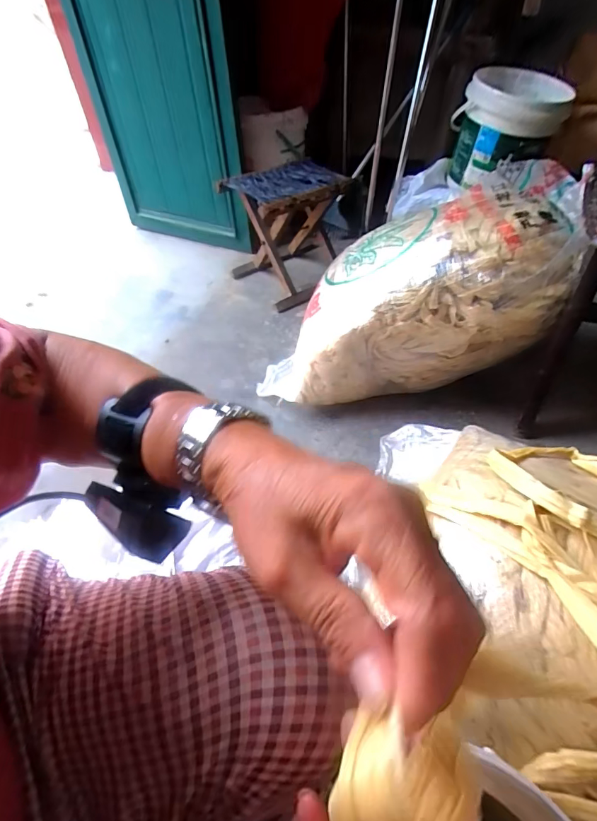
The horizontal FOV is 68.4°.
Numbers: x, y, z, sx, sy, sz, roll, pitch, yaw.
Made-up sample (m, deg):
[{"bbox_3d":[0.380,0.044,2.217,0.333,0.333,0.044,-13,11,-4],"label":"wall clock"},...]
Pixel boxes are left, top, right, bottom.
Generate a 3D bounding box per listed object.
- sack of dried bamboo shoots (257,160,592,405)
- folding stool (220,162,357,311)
[{"bbox_3d":[0.254,-0.243,0.878,0.515,0.309,0.315,4,46,9],"label":"sack of dried bamboo shoots"},{"bbox_3d":[-0.007,-0.533,1.288,0.332,0.283,0.312,-26,49,-20],"label":"folding stool"}]

